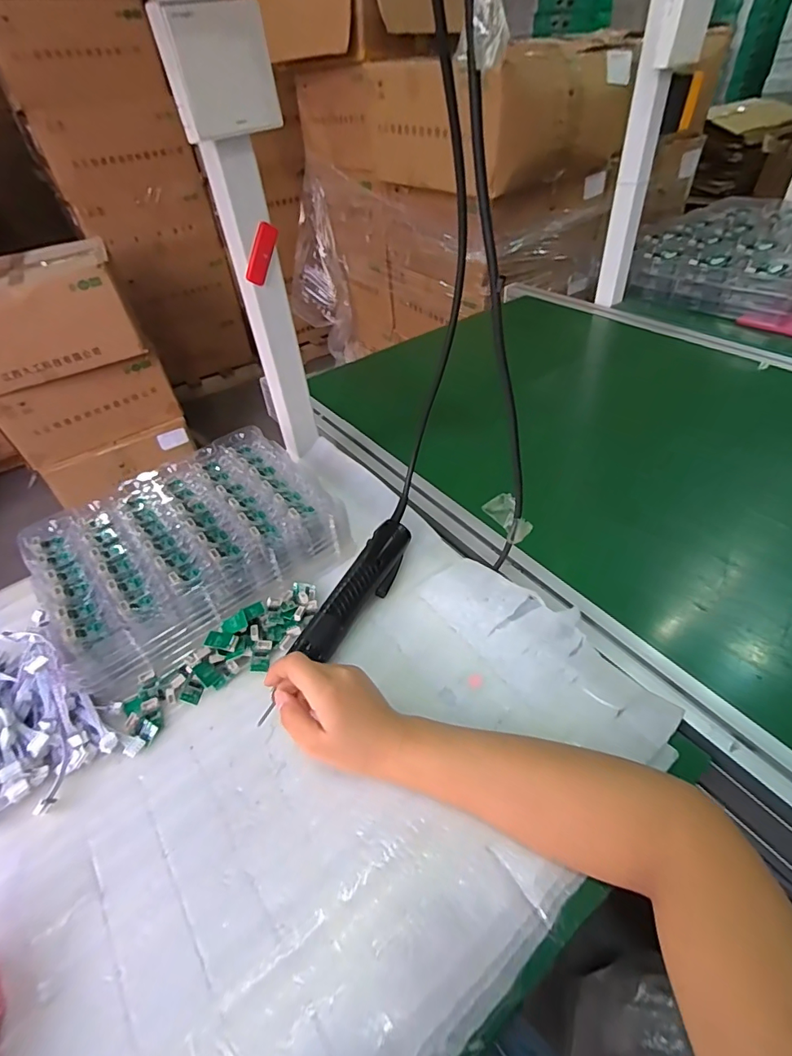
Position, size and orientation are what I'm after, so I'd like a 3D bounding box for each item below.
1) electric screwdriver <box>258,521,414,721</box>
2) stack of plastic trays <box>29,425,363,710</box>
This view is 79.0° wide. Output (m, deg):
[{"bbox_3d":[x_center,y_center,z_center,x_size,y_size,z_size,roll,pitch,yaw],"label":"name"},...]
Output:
[{"bbox_3d":[-0.050,0.077,0.461,0.039,0.029,0.226,18,50,25],"label":"electric screwdriver"},{"bbox_3d":[-0.217,0.013,0.519,0.288,0.061,0.229,-30,47,-23],"label":"stack of plastic trays"}]

